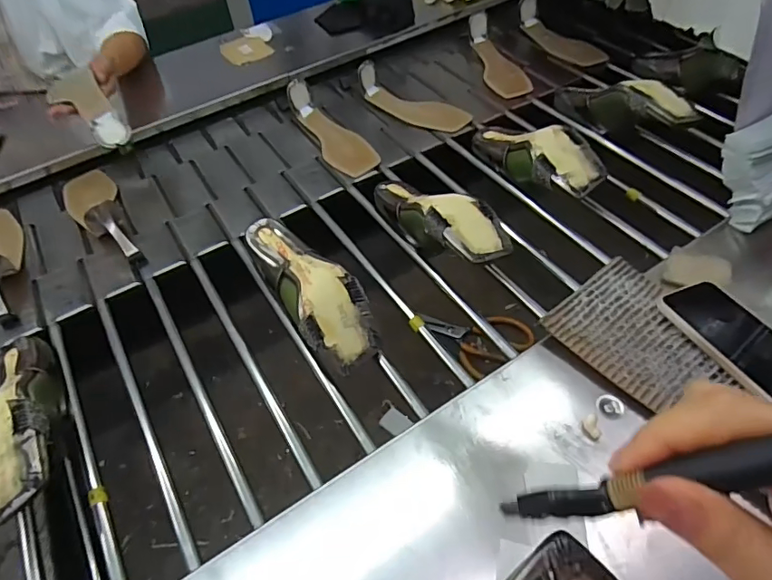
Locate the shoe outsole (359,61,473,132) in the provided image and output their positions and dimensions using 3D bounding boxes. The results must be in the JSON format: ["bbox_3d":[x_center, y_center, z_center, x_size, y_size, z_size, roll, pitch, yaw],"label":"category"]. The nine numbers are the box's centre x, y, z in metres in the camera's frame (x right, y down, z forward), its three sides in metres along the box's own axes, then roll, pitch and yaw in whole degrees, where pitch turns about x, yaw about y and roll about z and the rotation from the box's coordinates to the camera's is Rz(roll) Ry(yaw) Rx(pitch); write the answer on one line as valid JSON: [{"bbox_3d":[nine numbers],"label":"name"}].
[{"bbox_3d":[0.049,-0.336,0.887,0.216,0.054,0.079,23,60,22],"label":"shoe outsole"}]

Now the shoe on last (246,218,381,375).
[{"bbox_3d":[-0.092,0.000,0.623,0.080,0.076,0.220,-33,56,-17],"label":"shoe on last"}]

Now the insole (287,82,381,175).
[{"bbox_3d":[-0.090,-0.273,0.843,0.077,0.063,0.208,-29,55,-14],"label":"insole"}]

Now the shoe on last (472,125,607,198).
[{"bbox_3d":[0.205,-0.189,0.725,0.076,0.077,0.223,-30,35,-18],"label":"shoe on last"}]

